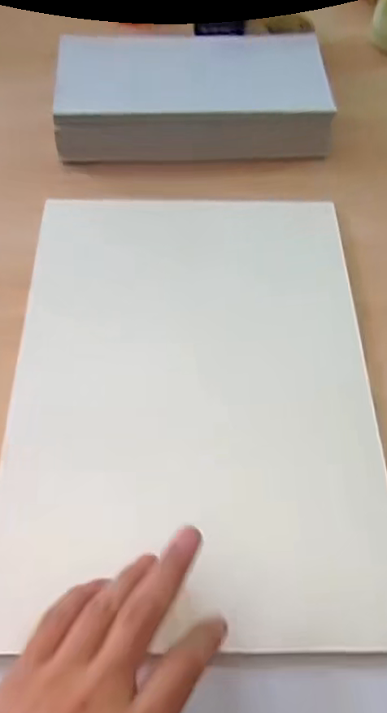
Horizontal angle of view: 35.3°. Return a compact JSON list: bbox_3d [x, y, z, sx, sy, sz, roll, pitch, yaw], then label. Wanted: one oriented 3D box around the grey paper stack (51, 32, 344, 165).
[{"bbox_3d":[-0.001,-0.261,0.611,0.274,0.065,0.129,-3,57,-4],"label":"grey paper stack"}]

